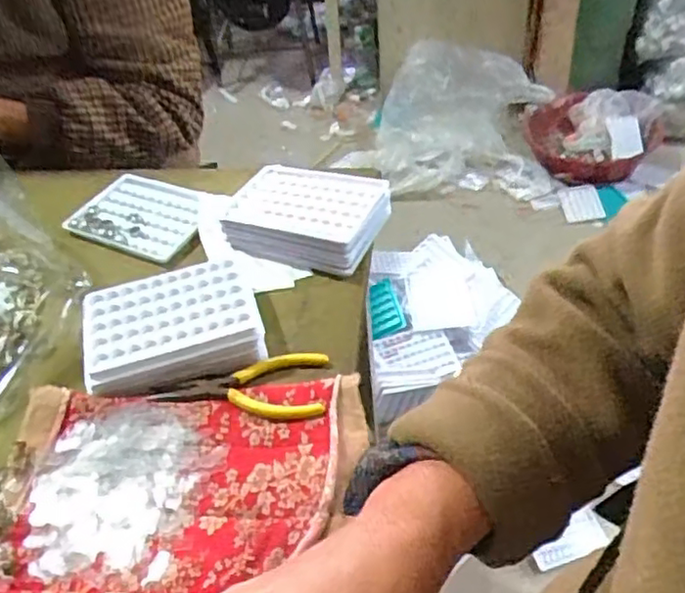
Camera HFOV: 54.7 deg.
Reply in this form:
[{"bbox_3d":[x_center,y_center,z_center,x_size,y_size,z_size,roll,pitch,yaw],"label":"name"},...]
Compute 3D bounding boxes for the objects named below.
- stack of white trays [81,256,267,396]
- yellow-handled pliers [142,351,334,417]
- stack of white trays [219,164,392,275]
[{"bbox_3d":[-0.129,0.021,0.500,0.126,0.030,0.090,-16,45,-11],"label":"stack of white trays"},{"bbox_3d":[-0.072,0.064,0.468,0.122,0.017,0.064,-5,44,0],"label":"yellow-handled pliers"},{"bbox_3d":[-0.031,-0.075,0.590,0.136,0.037,0.096,14,47,19],"label":"stack of white trays"}]

